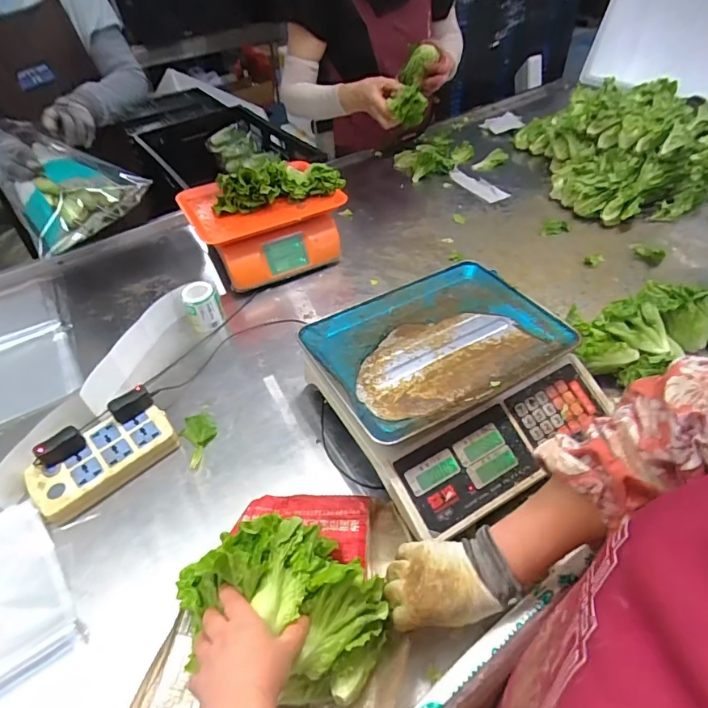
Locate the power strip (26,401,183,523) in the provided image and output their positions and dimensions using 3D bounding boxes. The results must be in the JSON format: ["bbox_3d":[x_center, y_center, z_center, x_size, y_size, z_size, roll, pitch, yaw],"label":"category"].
[{"bbox_3d":[-0.342,0.145,0.630,0.100,0.029,0.180,33,56,31],"label":"power strip"}]

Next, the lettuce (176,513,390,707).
[{"bbox_3d":[-0.075,0.235,0.454,0.215,0.097,0.139,8,47,12],"label":"lettuce"}]

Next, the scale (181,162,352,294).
[{"bbox_3d":[-0.176,-0.261,0.954,0.297,0.135,0.209,-24,49,-18],"label":"scale"}]

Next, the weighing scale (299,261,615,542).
[{"bbox_3d":[0.132,0.042,0.640,0.343,0.105,0.335,-26,50,-20],"label":"weighing scale"}]

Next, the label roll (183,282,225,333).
[{"bbox_3d":[-0.276,-0.087,0.834,0.064,0.066,0.063,-22,48,-16],"label":"label roll"}]

